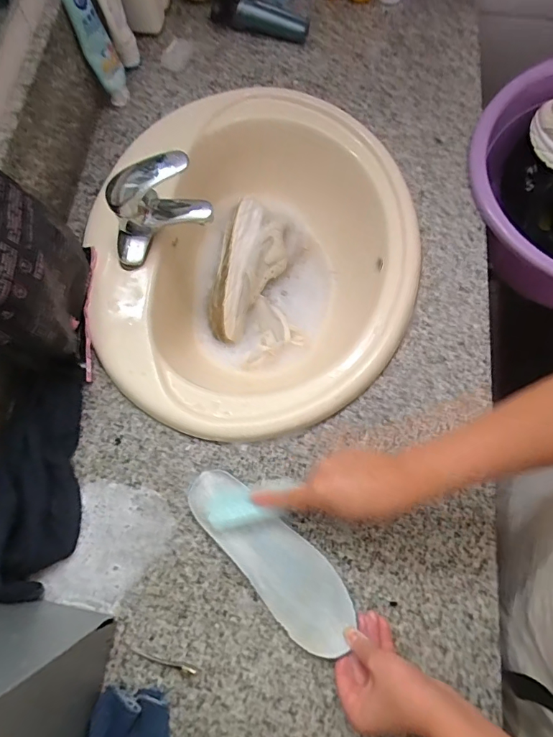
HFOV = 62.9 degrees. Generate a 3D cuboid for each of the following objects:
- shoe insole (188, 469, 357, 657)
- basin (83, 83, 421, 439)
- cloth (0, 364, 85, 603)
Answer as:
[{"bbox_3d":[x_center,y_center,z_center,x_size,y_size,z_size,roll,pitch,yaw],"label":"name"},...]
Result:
[{"bbox_3d":[-0.008,0.204,0.499,0.225,0.014,0.077,44,78,10],"label":"shoe insole"},{"bbox_3d":[-0.027,-0.162,0.658,0.426,0.162,0.517,-3,72,0],"label":"basin"},{"bbox_3d":[-0.273,0.120,0.514,0.112,0.049,0.255,10,73,4],"label":"cloth"}]

